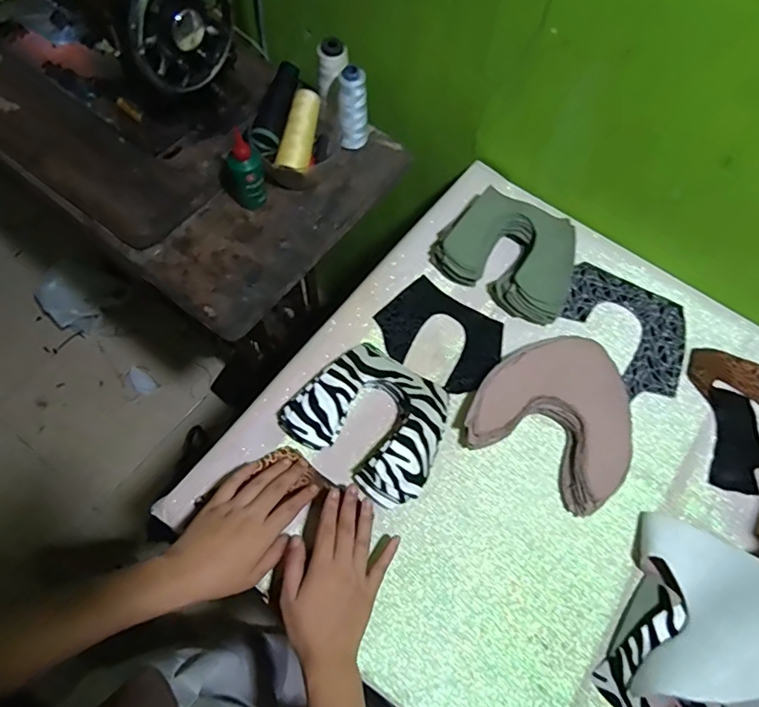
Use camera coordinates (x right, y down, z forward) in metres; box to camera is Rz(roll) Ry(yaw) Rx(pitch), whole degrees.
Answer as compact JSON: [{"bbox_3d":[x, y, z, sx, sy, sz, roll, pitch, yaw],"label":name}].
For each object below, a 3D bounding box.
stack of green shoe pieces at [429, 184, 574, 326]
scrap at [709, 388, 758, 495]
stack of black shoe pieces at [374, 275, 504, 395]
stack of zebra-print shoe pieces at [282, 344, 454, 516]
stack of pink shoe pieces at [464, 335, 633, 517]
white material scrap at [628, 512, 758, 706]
[{"bbox_3d":[0.166,-0.131,0.651,0.171,0.047,0.134,29,68,10],"label":"stack of green shoe pieces"},{"bbox_3d":[0.412,0.101,0.584,0.056,0.005,0.116,15,67,4],"label":"scrap"},{"bbox_3d":[0.074,-0.023,0.621,0.148,0.014,0.111,30,69,10],"label":"stack of black shoe pieces"},{"bbox_3d":[-0.006,0.072,0.561,0.160,0.044,0.134,33,69,11],"label":"stack of zebra-print shoe pieces"},{"bbox_3d":[0.203,0.065,0.576,0.170,0.033,0.175,30,69,10],"label":"stack of pink shoe pieces"},{"bbox_3d":[0.319,0.243,0.470,0.125,0.096,0.158,15,67,4],"label":"white material scrap"}]

